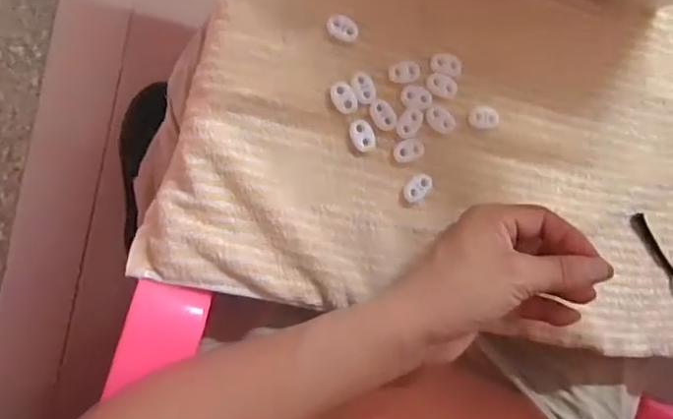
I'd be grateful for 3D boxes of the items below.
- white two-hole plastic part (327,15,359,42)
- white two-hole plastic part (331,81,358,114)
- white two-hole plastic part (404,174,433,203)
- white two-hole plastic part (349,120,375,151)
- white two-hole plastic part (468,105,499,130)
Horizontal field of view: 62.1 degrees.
[{"bbox_3d":[0.004,-0.121,0.374,0.022,0.006,0.015,24,84,-12],"label":"white two-hole plastic part"},{"bbox_3d":[0.005,-0.075,0.376,0.015,0.004,0.022,-26,95,-13],"label":"white two-hole plastic part"},{"bbox_3d":[0.057,-0.015,0.384,0.013,0.004,0.022,42,80,-10],"label":"white two-hole plastic part"},{"bbox_3d":[0.018,-0.050,0.378,0.016,0.004,0.022,-29,96,-12],"label":"white two-hole plastic part"},{"bbox_3d":[0.104,-0.065,0.393,0.021,0.004,0.016,-1,89,-14],"label":"white two-hole plastic part"}]

